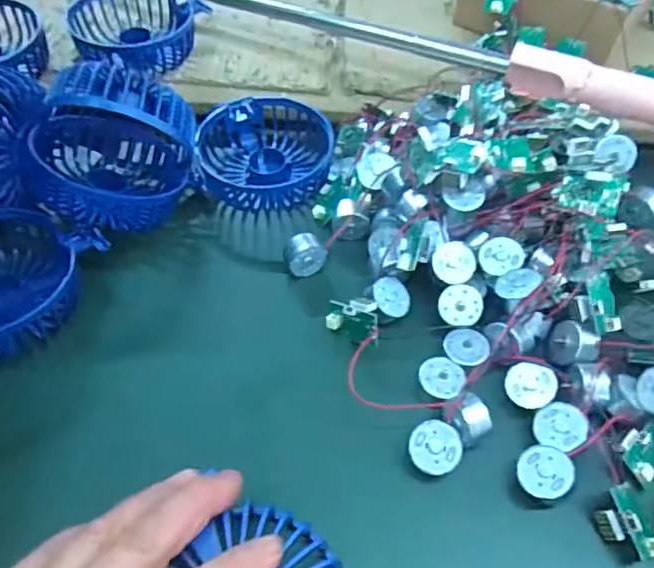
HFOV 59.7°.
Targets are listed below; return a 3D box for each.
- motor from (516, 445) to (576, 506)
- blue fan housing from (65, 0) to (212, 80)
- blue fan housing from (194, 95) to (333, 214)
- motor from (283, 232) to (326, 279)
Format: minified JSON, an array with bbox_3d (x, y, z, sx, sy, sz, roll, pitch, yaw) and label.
[{"bbox_3d":[0.101,0.088,0.264,0.024,0.012,0.024,-13,55,20],"label":"motor"},{"bbox_3d":[-0.145,-0.198,0.437,0.088,0.031,0.082,4,50,1],"label":"blue fan housing"},{"bbox_3d":[-0.044,-0.089,0.396,0.087,0.040,0.087,-4,51,-6],"label":"blue fan housing"},{"bbox_3d":[-0.014,-0.017,0.343,0.023,0.021,0.015,-17,53,-16],"label":"motor"}]

